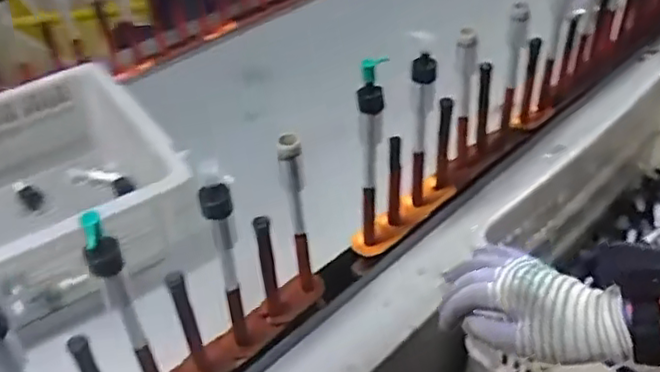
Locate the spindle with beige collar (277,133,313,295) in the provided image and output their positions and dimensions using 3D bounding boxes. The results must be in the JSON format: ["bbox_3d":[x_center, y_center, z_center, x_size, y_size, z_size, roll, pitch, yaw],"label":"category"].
[{"bbox_3d":[-0.038,0.033,0.713,0.025,0.220,0.023,-5,40,-4],"label":"spindle with beige collar"}]

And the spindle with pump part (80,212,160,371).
[{"bbox_3d":[-0.182,0.123,0.587,0.026,0.247,0.023,-22,44,-22],"label":"spindle with pump part"}]

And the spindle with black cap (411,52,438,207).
[{"bbox_3d":[0.111,-0.066,0.809,0.027,0.227,0.033,4,40,7],"label":"spindle with black cap"}]

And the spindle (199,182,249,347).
[{"bbox_3d":[-0.102,0.089,0.659,0.026,0.243,0.027,-12,41,-11],"label":"spindle"}]

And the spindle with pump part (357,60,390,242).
[{"bbox_3d":[0.048,-0.024,0.766,0.026,0.264,0.050,1,40,4],"label":"spindle with pump part"}]

